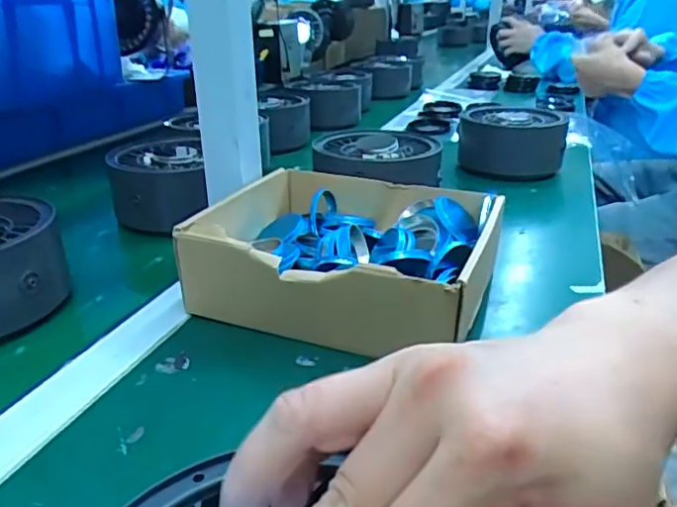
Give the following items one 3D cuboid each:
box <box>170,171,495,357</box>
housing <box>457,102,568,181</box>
[{"bbox_3d":[0.011,0.000,0.457,0.205,0.071,0.178,11,27,22],"label":"box"},{"bbox_3d":[0.228,-0.148,0.772,0.132,0.073,0.133,7,26,14],"label":"housing"}]

